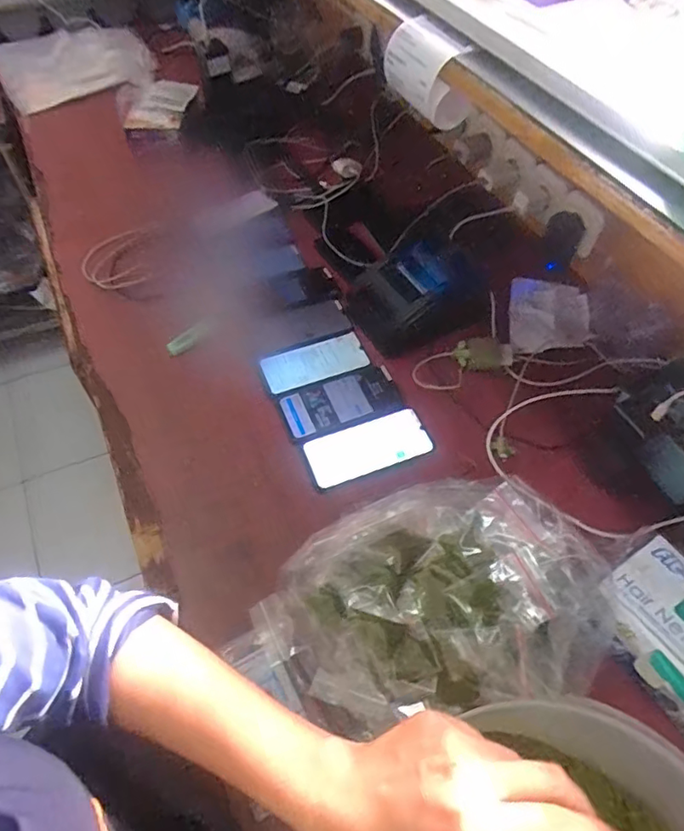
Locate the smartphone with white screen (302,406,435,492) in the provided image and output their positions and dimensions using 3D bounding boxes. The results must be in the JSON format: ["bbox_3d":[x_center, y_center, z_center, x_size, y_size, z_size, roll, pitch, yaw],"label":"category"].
[{"bbox_3d":[0.036,0.041,0.731,0.167,0.010,0.074,-18,58,-13],"label":"smartphone with white screen"}]

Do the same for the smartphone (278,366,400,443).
[{"bbox_3d":[-0.001,-0.019,0.762,0.160,0.007,0.082,-19,58,-13],"label":"smartphone"}]

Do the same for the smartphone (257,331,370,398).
[{"bbox_3d":[-0.040,-0.079,0.802,0.152,0.012,0.069,-15,57,-11],"label":"smartphone"}]

